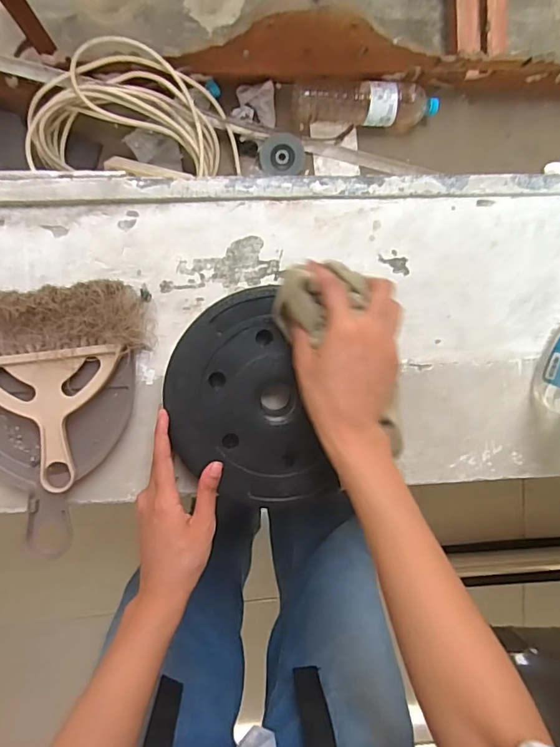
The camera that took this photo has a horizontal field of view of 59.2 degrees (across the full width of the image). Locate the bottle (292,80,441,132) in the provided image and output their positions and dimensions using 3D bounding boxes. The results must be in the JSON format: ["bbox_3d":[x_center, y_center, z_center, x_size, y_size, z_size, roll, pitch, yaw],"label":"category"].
[{"bbox_3d":[0.185,-0.579,1.055,0.306,0.083,0.086,-1,96,-6],"label":"bottle"}]

